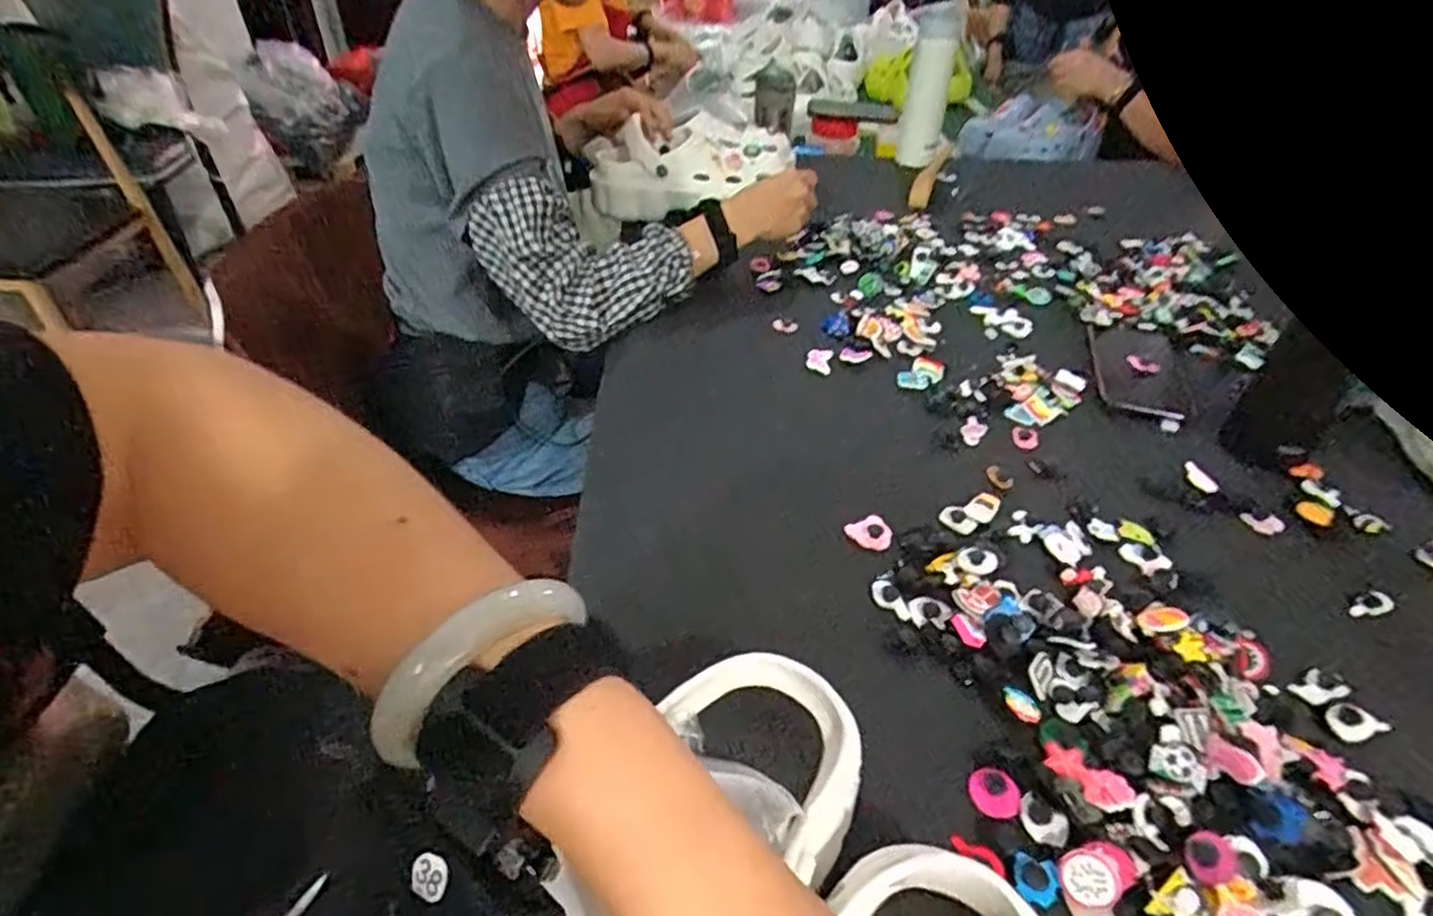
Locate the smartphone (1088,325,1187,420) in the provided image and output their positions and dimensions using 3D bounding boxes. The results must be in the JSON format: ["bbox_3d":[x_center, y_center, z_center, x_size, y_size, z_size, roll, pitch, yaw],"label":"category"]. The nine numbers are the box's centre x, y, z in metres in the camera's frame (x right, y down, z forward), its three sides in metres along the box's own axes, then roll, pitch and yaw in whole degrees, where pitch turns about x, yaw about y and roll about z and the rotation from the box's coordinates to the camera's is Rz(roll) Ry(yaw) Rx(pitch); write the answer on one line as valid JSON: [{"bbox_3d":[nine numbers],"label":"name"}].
[{"bbox_3d":[0.416,-0.091,0.697,0.080,0.010,0.169,15,41,14],"label":"smartphone"}]

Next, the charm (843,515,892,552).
[{"bbox_3d":[0.112,0.055,0.509,0.031,0.005,0.028,-15,43,-21],"label":"charm"}]

